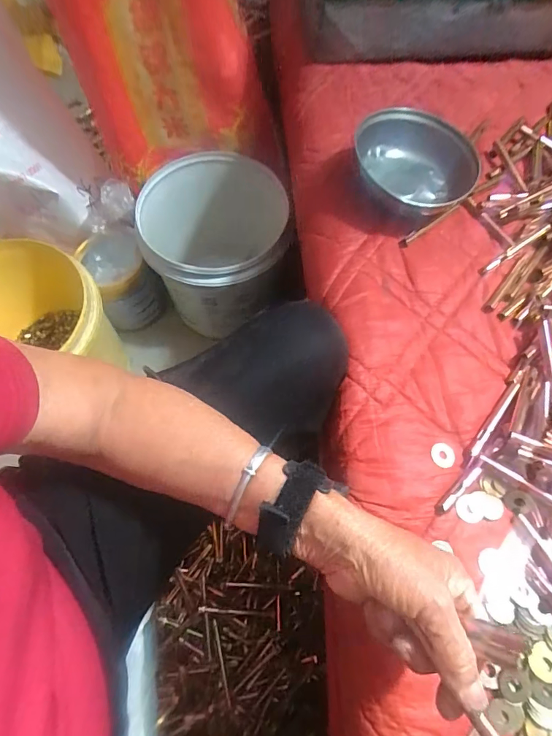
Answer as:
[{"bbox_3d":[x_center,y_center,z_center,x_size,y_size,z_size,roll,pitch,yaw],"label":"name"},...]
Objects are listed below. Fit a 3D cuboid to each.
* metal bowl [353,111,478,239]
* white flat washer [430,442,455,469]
[{"bbox_3d":[0.157,-0.225,0.466,0.140,0.065,0.149,7,66,0],"label":"metal bowl"},{"bbox_3d":[0.150,0.078,0.371,0.022,0.004,0.022,1,66,-1],"label":"white flat washer"}]

